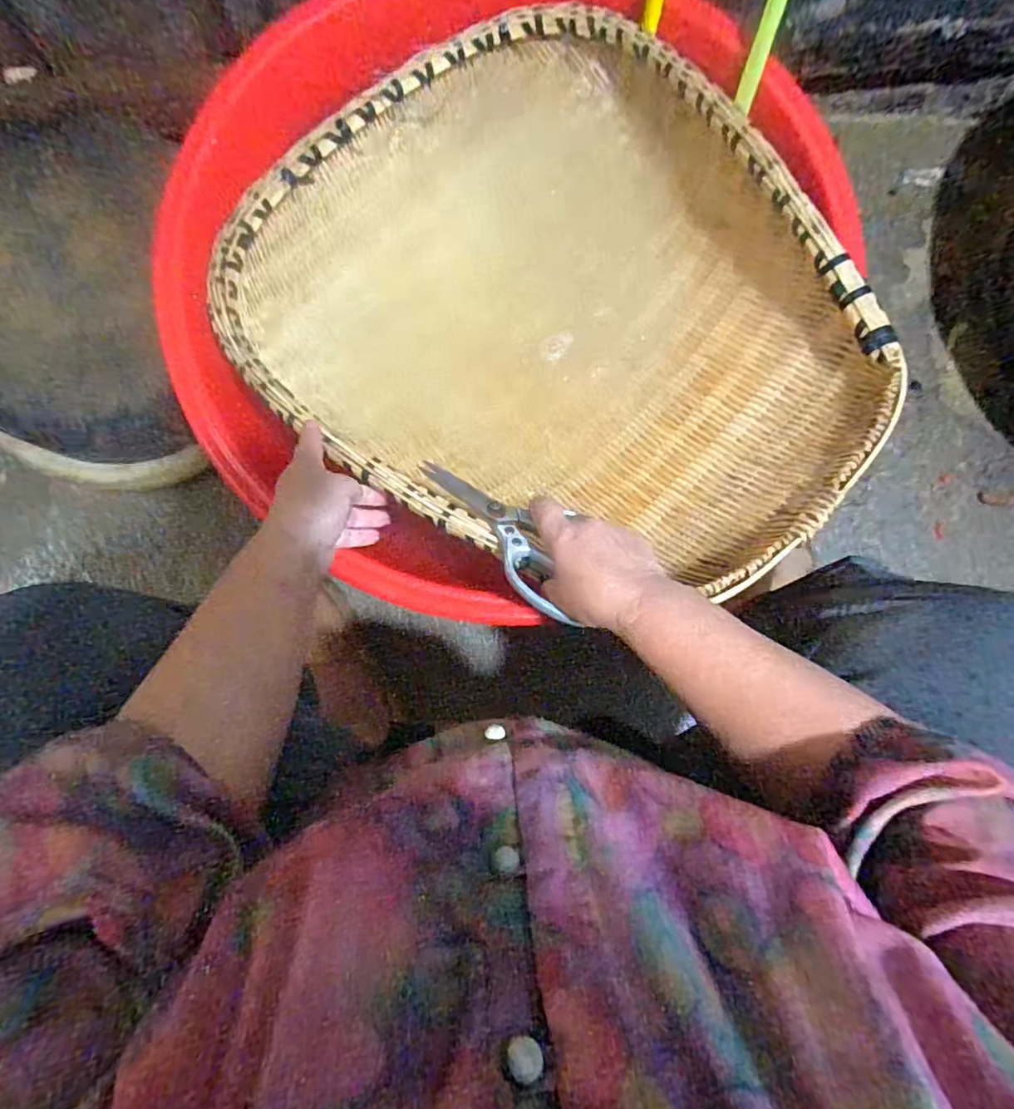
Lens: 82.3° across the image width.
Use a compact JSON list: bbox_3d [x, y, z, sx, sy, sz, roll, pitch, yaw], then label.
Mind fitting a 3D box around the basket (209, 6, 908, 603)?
[{"bbox_3d":[0.046,-0.256,0.614,0.536,0.260,0.618,-43,88,-3],"label":"basket"}]

